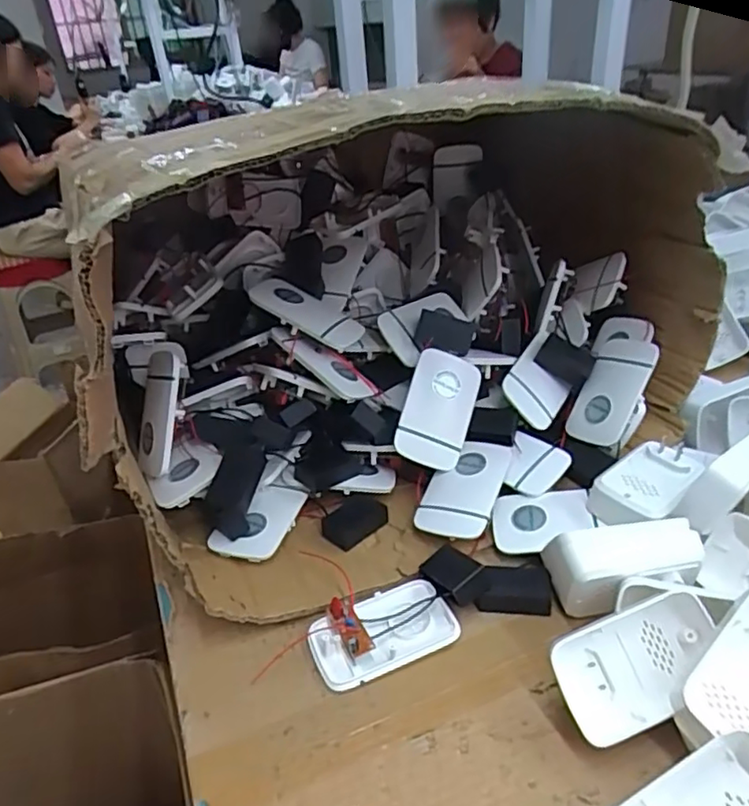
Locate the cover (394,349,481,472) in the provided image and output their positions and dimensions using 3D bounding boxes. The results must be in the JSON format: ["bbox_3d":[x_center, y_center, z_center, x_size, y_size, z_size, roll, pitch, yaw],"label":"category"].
[{"bbox_3d":[0.055,0.004,0.522,0.057,0.097,0.009,22,-14,-9],"label":"cover"}]

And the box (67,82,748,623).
[{"bbox_3d":[0.014,-0.094,0.577,0.484,0.282,0.470,-14,32,-15],"label":"box"}]

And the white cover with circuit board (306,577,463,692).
[{"bbox_3d":[0.005,0.151,0.421,0.096,0.022,0.056,-16,32,-18],"label":"white cover with circuit board"}]

